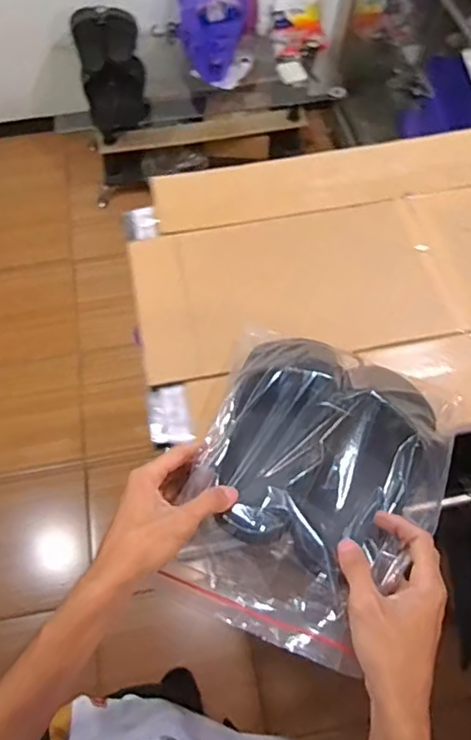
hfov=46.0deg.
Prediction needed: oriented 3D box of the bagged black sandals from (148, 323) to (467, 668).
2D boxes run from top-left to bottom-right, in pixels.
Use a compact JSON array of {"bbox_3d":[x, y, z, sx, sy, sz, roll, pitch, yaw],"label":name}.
[{"bbox_3d":[0.085,0.102,0.545,0.231,0.098,0.316,20,64,12],"label":"bagged black sandals"}]

